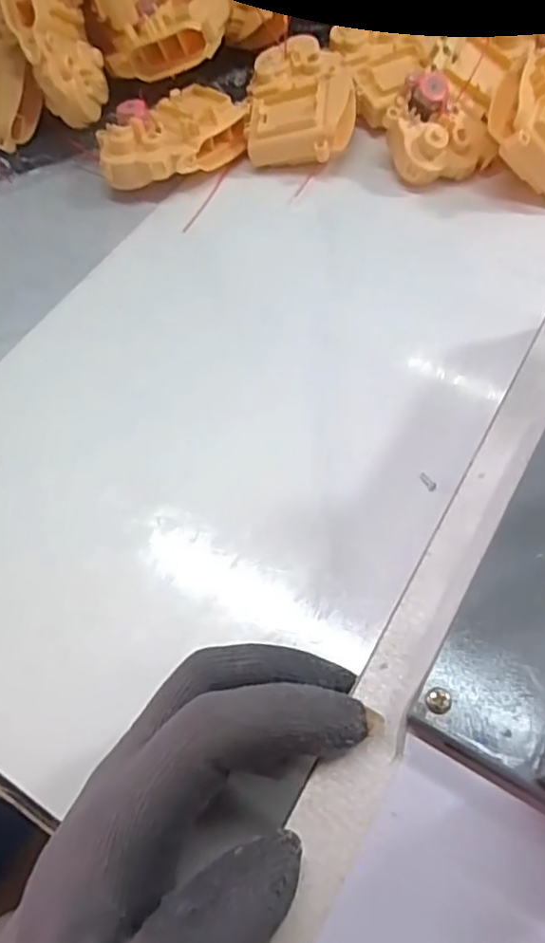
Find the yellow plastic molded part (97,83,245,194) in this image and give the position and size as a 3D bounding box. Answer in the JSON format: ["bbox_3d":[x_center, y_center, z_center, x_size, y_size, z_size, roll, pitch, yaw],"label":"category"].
[{"bbox_3d":[-0.068,-0.223,0.422,0.105,0.038,0.061,-38,63,-17],"label":"yellow plastic molded part"}]

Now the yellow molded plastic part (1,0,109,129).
[{"bbox_3d":[-0.143,-0.285,0.405,0.031,0.101,0.065,11,23,32],"label":"yellow molded plastic part"}]

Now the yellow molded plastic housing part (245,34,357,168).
[{"bbox_3d":[0.018,-0.250,0.428,0.075,0.043,0.092,1,59,5],"label":"yellow molded plastic housing part"}]

